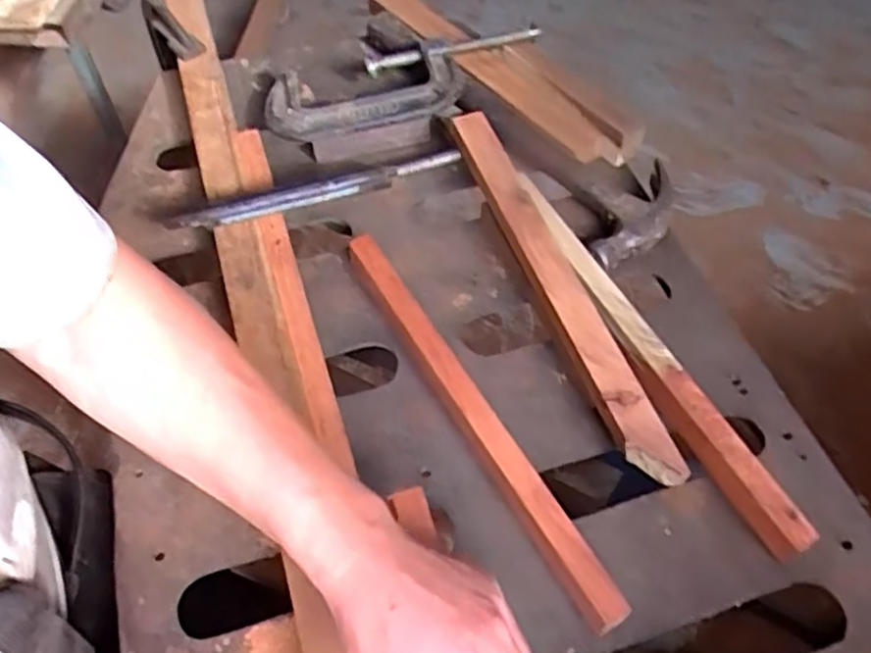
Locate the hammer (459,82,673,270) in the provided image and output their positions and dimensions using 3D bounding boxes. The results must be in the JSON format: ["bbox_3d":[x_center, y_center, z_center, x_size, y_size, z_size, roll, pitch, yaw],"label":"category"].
[{"bbox_3d":[0.132,-0.167,0.698,0.119,0.035,0.254,-25,57,-16],"label":"hammer"}]

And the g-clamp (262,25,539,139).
[{"bbox_3d":[-0.031,-0.257,0.742,0.297,0.036,0.135,-18,55,-11],"label":"g-clamp"}]

